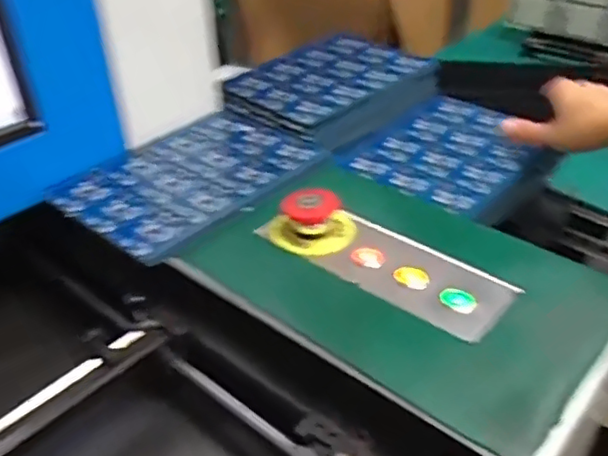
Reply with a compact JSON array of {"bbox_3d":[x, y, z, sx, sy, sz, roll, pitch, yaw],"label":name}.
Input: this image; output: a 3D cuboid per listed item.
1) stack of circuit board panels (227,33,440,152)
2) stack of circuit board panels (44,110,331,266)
[{"bbox_3d":[0.025,-0.148,0.633,0.157,0.030,0.204,25,42,29],"label":"stack of circuit board panels"},{"bbox_3d":[-0.090,-0.044,0.504,0.136,0.019,0.194,29,45,33],"label":"stack of circuit board panels"}]

